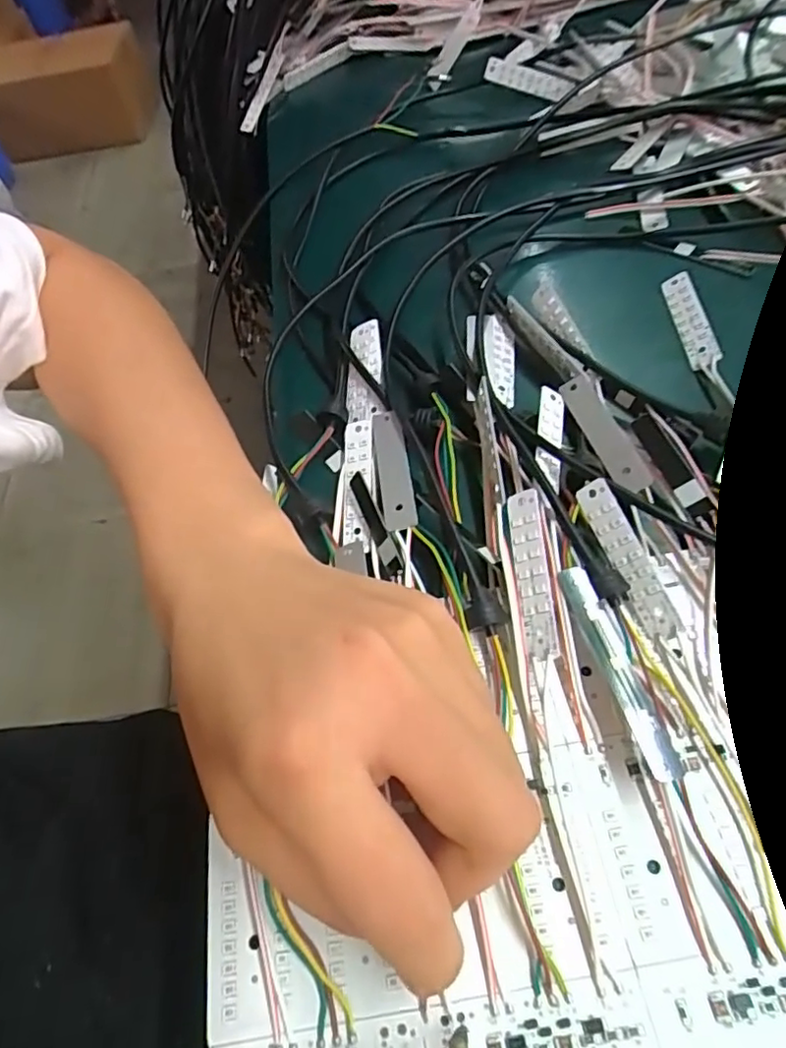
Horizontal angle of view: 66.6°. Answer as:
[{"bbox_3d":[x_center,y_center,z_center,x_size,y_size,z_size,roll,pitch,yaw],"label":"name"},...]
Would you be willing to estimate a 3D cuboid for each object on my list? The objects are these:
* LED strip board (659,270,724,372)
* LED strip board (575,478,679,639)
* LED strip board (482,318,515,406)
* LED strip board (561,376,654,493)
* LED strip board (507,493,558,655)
[{"bbox_3d":[0.137,-0.094,0.276,0.013,0.004,0.060,-17,54,24],"label":"LED strip board"},{"bbox_3d":[0.081,0.011,0.208,0.014,0.004,0.057,-32,66,31],"label":"LED strip board"},{"bbox_3d":[0.050,-0.075,0.277,0.015,0.005,0.054,6,59,-8],"label":"LED strip board"},{"bbox_3d":[0.084,-0.038,0.239,0.013,0.006,0.059,-19,57,-2],"label":"LED strip board"},{"bbox_3d":[0.047,0.016,0.204,0.012,0.004,0.058,-19,63,35],"label":"LED strip board"}]

